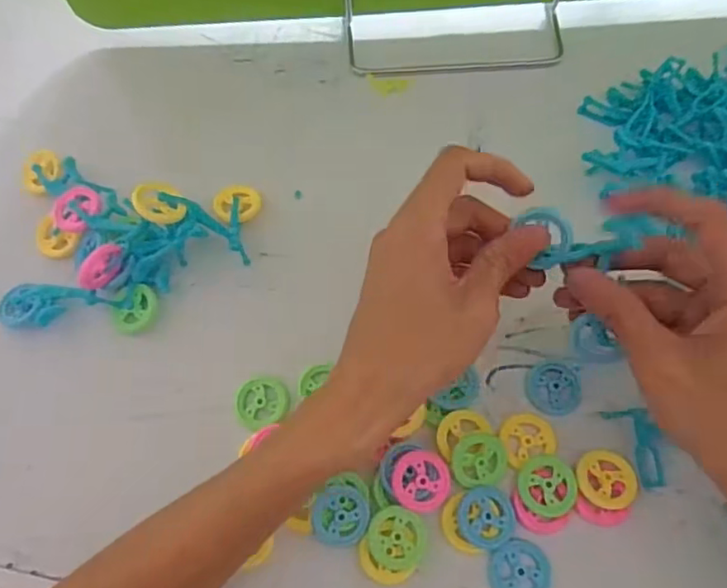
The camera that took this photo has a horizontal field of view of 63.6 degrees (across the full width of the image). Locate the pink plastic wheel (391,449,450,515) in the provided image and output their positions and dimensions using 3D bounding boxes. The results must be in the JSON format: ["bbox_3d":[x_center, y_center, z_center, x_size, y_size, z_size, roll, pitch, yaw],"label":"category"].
[{"bbox_3d":[0.030,0.096,0.301,0.029,0.007,0.030,0,69,3],"label":"pink plastic wheel"}]

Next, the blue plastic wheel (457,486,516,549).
[{"bbox_3d":[0.063,0.113,0.298,0.029,0.004,0.029,-1,69,2],"label":"blue plastic wheel"}]

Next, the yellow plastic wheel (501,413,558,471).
[{"bbox_3d":[0.089,0.076,0.313,0.029,0.004,0.026,-14,69,-2],"label":"yellow plastic wheel"}]

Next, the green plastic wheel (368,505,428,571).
[{"bbox_3d":[0.017,0.122,0.296,0.029,0.005,0.029,-1,69,2],"label":"green plastic wheel"}]

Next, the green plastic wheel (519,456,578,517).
[{"bbox_3d":[0.095,0.098,0.302,0.029,0.005,0.030,-1,69,2],"label":"green plastic wheel"}]

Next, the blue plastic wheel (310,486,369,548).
[{"bbox_3d":[-0.012,0.113,0.299,0.028,0.007,0.028,-1,69,2],"label":"blue plastic wheel"}]

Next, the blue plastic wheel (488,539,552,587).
[{"bbox_3d":[0.078,0.138,0.291,0.030,0.004,0.030,-1,69,2],"label":"blue plastic wheel"}]

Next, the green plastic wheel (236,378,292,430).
[{"bbox_3d":[-0.056,0.060,0.326,0.030,0.004,0.028,-1,69,2],"label":"green plastic wheel"}]

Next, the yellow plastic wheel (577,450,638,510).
[{"bbox_3d":[0.126,0.096,0.303,0.030,0.009,0.029,-1,69,2],"label":"yellow plastic wheel"}]

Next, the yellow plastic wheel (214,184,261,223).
[{"bbox_3d":[-0.081,-0.057,0.369,0.029,0.006,0.030,2,53,-3],"label":"yellow plastic wheel"}]

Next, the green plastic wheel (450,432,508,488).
[{"bbox_3d":[0.060,0.086,0.306,0.030,0.005,0.026,-6,69,1],"label":"green plastic wheel"}]

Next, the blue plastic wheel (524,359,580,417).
[{"bbox_3d":[0.106,0.052,0.323,0.030,0.004,0.030,-1,69,2],"label":"blue plastic wheel"}]

